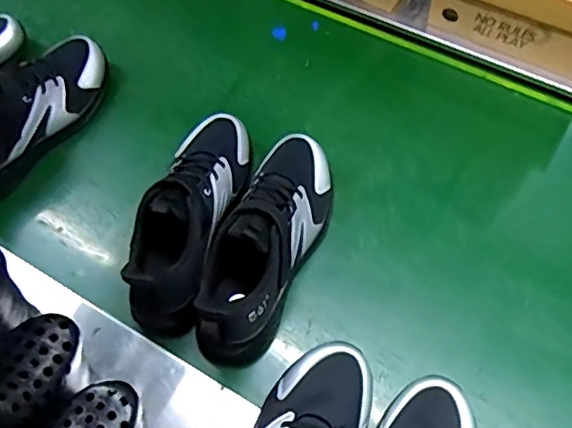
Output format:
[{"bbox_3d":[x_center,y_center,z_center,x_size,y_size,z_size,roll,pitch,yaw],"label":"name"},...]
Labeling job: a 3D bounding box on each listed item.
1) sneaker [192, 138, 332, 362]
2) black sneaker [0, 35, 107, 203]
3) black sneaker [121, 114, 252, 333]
[{"bbox_3d":[-0.016,0.026,0.659,0.092,0.127,0.282,16,64,10],"label":"sneaker"},{"bbox_3d":[-0.350,-0.143,0.772,0.096,0.123,0.292,24,65,14],"label":"black sneaker"},{"bbox_3d":[-0.106,-0.004,0.680,0.097,0.129,0.288,8,62,6],"label":"black sneaker"}]

